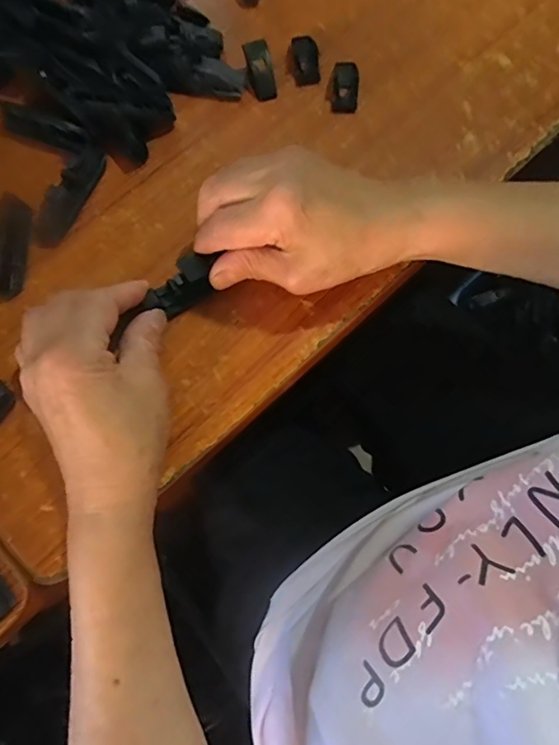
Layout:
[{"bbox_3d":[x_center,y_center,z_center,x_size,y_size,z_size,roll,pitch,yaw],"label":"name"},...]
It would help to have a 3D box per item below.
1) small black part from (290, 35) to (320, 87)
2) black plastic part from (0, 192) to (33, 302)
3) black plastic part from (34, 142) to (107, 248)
[{"bbox_3d":[0.019,-0.239,0.401,0.021,0.008,0.041,-5,76,-1],"label":"small black part"},{"bbox_3d":[-0.186,-0.086,0.360,0.024,0.013,0.072,1,76,1],"label":"black plastic part"},{"bbox_3d":[-0.145,-0.123,0.365,0.017,0.020,0.076,28,78,7],"label":"black plastic part"}]

